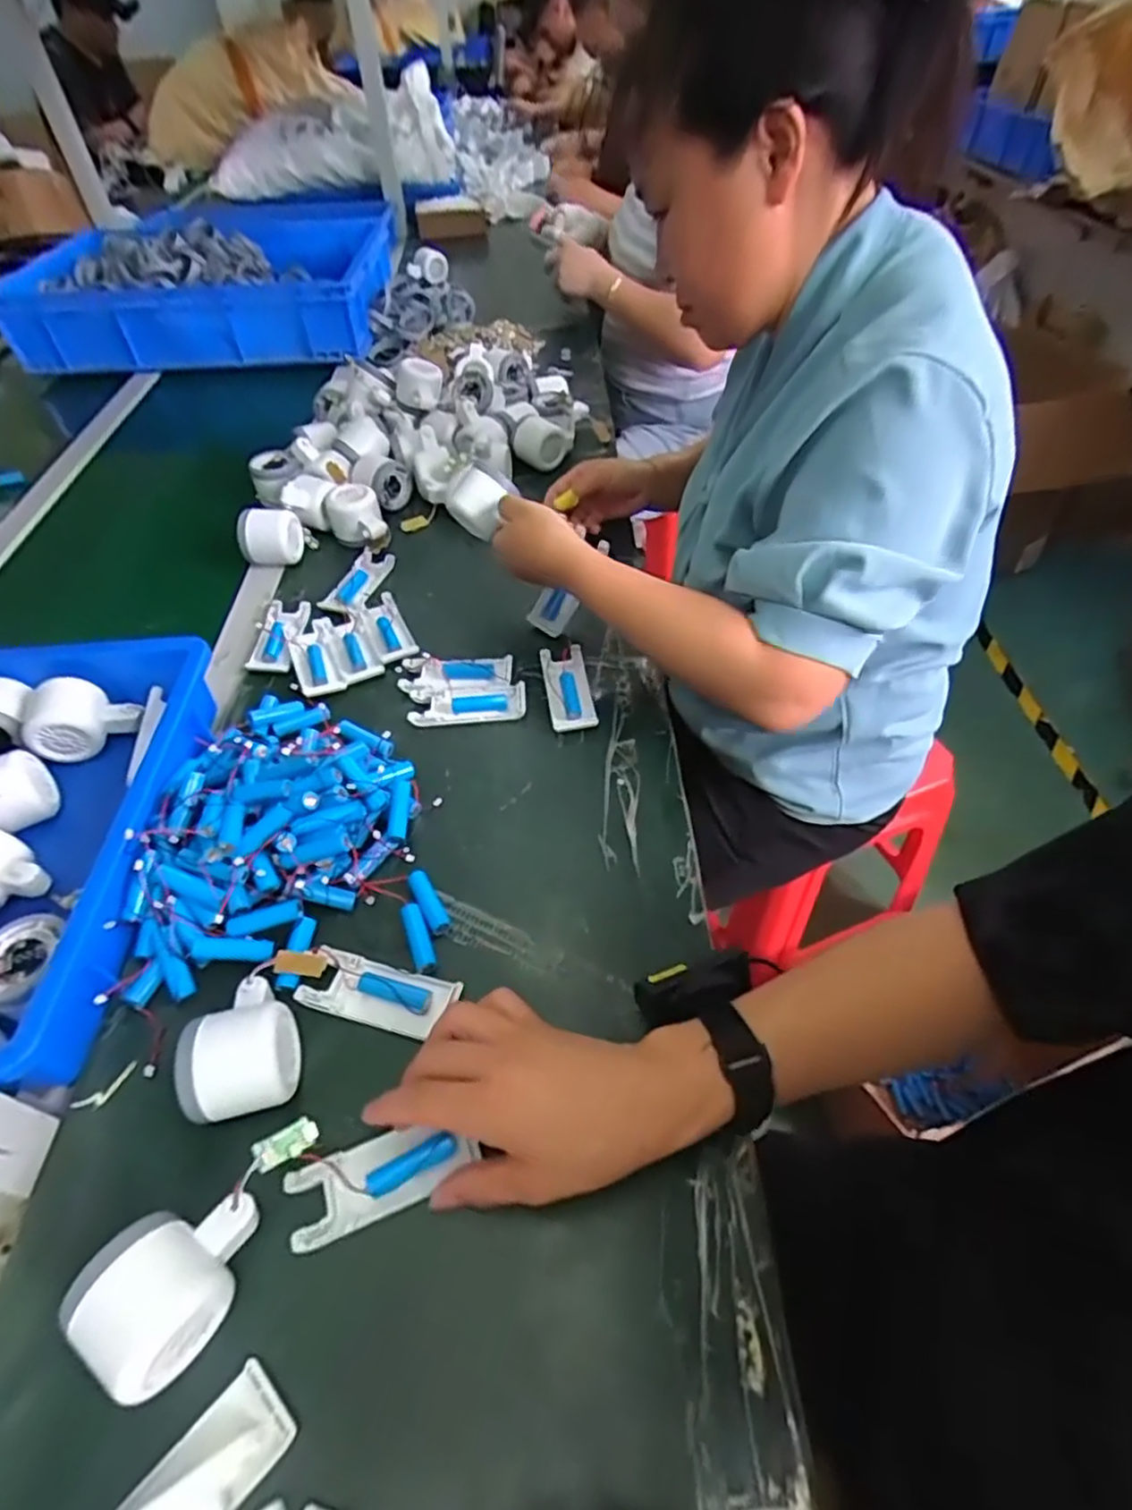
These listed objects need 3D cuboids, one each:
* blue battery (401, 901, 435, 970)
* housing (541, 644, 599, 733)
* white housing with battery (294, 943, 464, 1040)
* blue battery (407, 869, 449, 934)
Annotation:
[{"bbox_3d":[-0.101,0.125,0.479,0.013,0.009,0.052,-18,51,-13],"label":"blue battery"},{"bbox_3d":[0.002,-0.061,0.631,0.039,0.015,0.096,-8,50,-5],"label":"housing"},{"bbox_3d":[-0.121,0.155,0.456,0.100,0.015,0.040,10,50,11],"label":"white housing with battery"},{"bbox_3d":[-0.098,0.103,0.496,0.014,0.010,0.047,-24,53,-17],"label":"blue battery"}]

